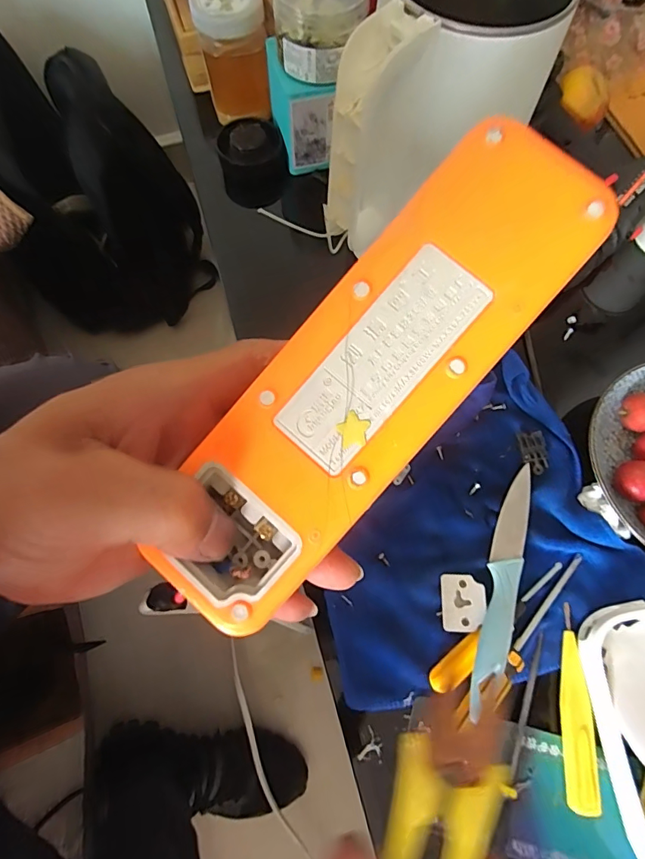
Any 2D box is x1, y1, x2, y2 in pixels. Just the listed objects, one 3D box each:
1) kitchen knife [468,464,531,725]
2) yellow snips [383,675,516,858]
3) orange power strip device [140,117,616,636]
[{"bbox_3d":[0.136,0.114,0.333,0.021,0.021,0.183,19,72,6],"label":"kitchen knife"},{"bbox_3d":[0.031,0.115,0.122,0.030,0.009,0.086,16,78,8],"label":"yellow snips"},{"bbox_3d":[0.015,-0.014,0.151,0.052,0.024,0.184,40,94,16],"label":"orange power strip device"}]

